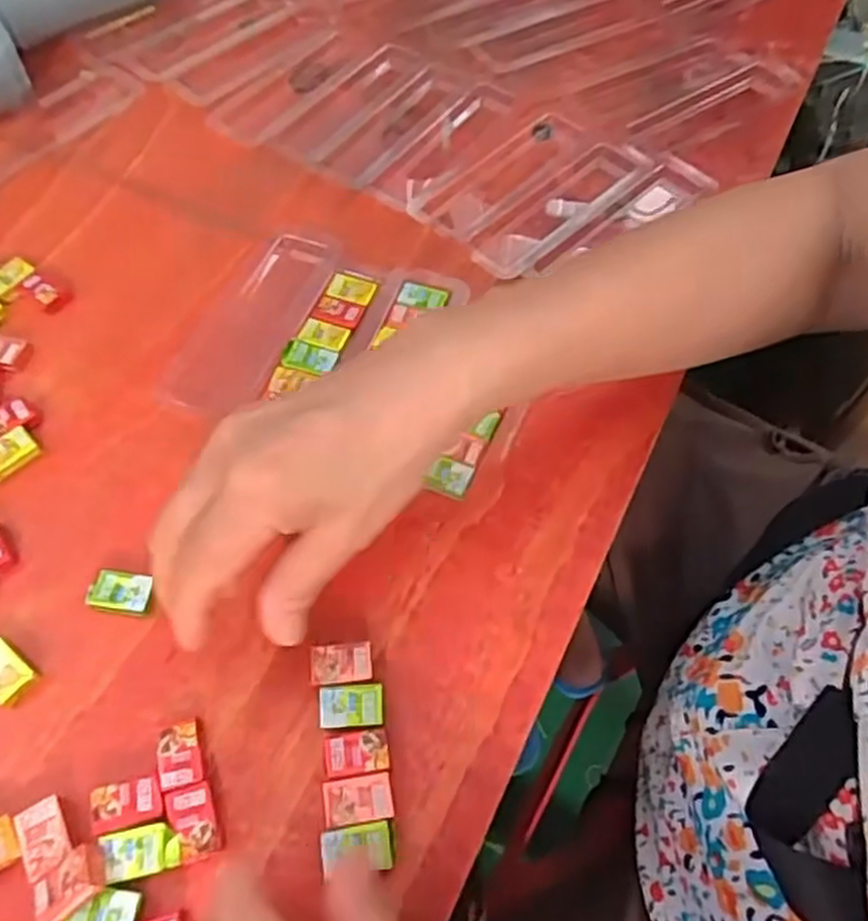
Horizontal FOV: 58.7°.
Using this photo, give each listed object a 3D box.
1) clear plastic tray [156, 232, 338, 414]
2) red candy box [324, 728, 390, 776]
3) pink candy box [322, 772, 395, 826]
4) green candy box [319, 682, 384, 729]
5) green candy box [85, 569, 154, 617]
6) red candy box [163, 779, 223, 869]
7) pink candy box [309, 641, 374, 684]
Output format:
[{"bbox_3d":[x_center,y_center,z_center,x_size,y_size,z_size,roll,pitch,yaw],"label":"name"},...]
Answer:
[{"bbox_3d":[-0.097,-0.076,0.418,0.051,0.009,0.126,23,62,10],"label":"clear plastic tray"},{"bbox_3d":[-0.031,0.117,0.308,0.025,0.006,0.016,-6,61,-6],"label":"red candy box"},{"bbox_3d":[-0.029,0.131,0.298,0.026,0.005,0.017,-7,61,-6],"label":"pink candy box"},{"bbox_3d":[-0.034,0.101,0.317,0.026,0.007,0.017,-2,61,-4],"label":"green candy box"},{"bbox_3d":[-0.138,0.058,0.340,0.028,0.010,0.019,7,61,2],"label":"green candy box"},{"bbox_3d":[-0.092,0.137,0.293,0.019,0.010,0.026,-13,62,-9],"label":"red candy box"},{"bbox_3d":[-0.039,0.086,0.325,0.026,0.008,0.018,-5,61,-5],"label":"pink candy box"}]

